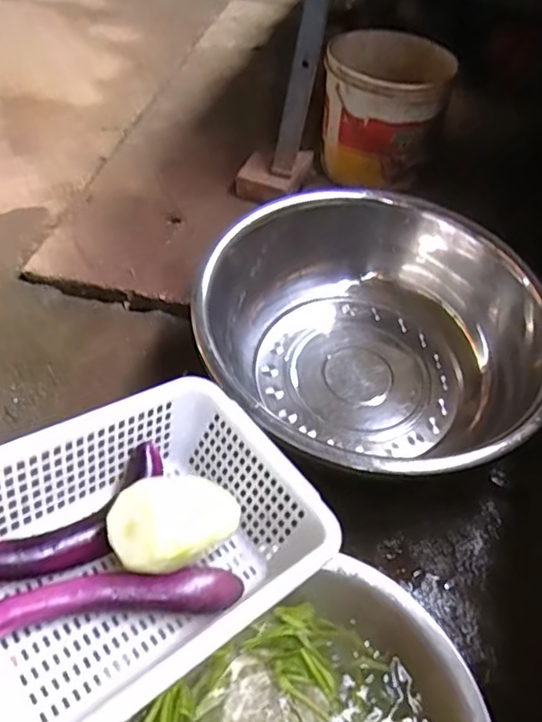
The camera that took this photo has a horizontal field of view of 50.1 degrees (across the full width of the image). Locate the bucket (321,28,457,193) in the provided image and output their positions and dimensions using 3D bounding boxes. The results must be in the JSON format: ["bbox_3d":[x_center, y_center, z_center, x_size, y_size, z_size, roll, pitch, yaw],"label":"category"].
[{"bbox_3d":[0.206,-0.498,1.139,0.206,0.217,0.224,2,48,-2],"label":"bucket"}]

